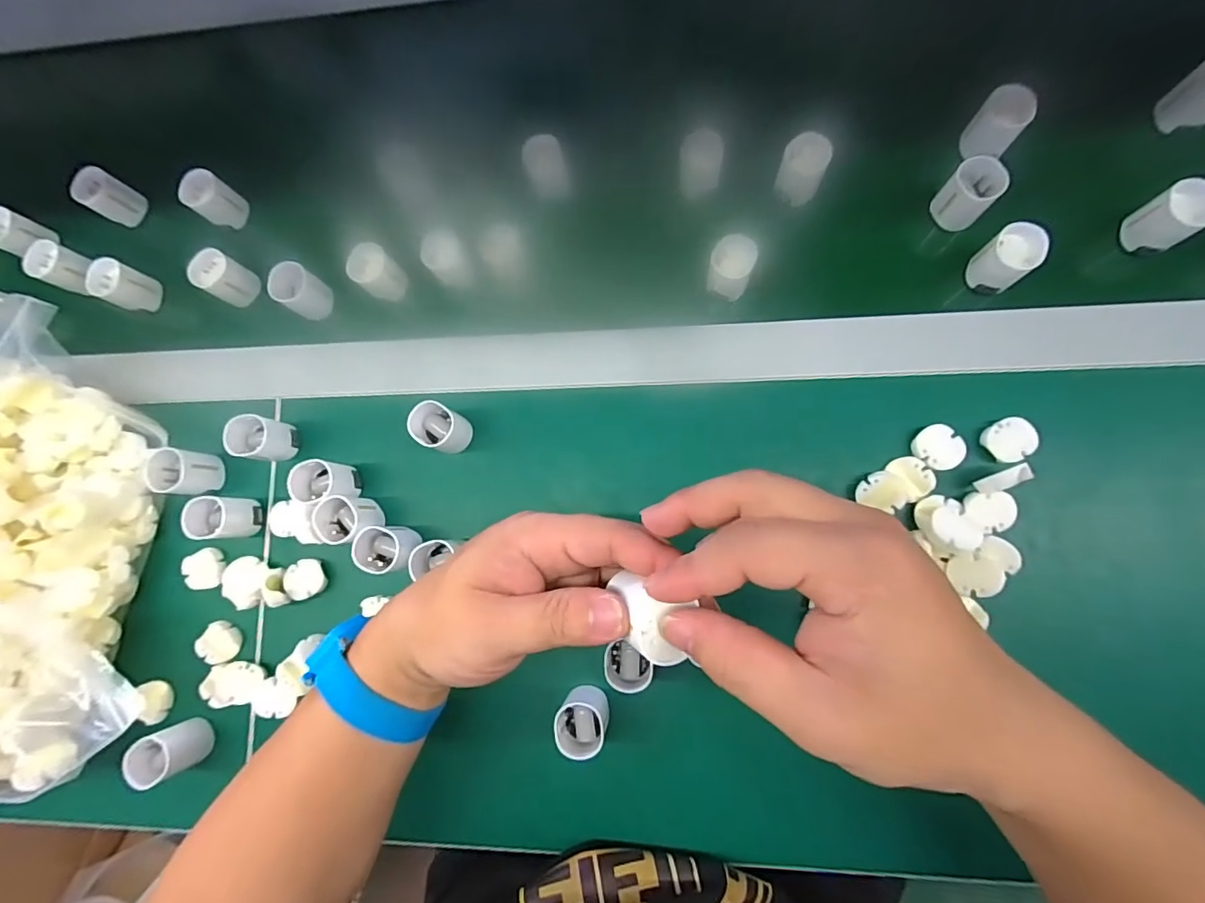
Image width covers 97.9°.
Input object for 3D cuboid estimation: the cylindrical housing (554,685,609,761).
[{"bbox_3d":[-0.012,0.165,0.323,0.030,0.043,0.032,-1,82,6],"label":"cylindrical housing"}]

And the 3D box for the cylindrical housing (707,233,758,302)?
[{"bbox_3d":[0.087,-0.124,0.353,0.028,0.035,0.029,-1,82,6],"label":"cylindrical housing"}]

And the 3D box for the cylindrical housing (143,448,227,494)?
[{"bbox_3d":[-0.294,0.015,0.372,0.029,0.044,0.030,2,83,6],"label":"cylindrical housing"}]

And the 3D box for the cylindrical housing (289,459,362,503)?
[{"bbox_3d":[-0.187,0.021,0.358,0.033,0.039,0.027,0,82,6],"label":"cylindrical housing"}]

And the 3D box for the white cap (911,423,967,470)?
[{"bbox_3d":[0.208,-0.002,0.322,0.027,0.007,0.028,-1,82,6],"label":"white cap"}]

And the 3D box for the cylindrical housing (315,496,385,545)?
[{"bbox_3d":[-0.168,0.046,0.353,0.032,0.043,0.030,-1,82,6],"label":"cylindrical housing"}]

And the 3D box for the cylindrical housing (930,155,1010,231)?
[{"bbox_3d":[0.237,-0.168,0.341,0.030,0.035,0.026,42,88,9],"label":"cylindrical housing"}]

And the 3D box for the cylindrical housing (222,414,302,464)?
[{"bbox_3d":[-0.234,-0.008,0.368,0.030,0.041,0.029,-1,82,6],"label":"cylindrical housing"}]

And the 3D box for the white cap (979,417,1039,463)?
[{"bbox_3d":[0.245,-0.007,0.315,0.025,0.011,0.024,-1,82,6],"label":"white cap"}]

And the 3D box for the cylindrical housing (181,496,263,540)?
[{"bbox_3d":[-0.259,0.045,0.359,0.030,0.033,0.027,0,82,6],"label":"cylindrical housing"}]

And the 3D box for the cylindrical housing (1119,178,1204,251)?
[{"bbox_3d":[0.345,-0.141,0.323,0.025,0.043,0.031,-25,81,2],"label":"cylindrical housing"}]

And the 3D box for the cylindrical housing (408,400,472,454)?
[{"bbox_3d":[-0.108,-0.015,0.358,0.032,0.042,0.028,32,86,9],"label":"cylindrical housing"}]

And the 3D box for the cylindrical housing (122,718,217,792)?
[{"bbox_3d":[-0.277,0.192,0.338,0.032,0.034,0.029,-22,81,2],"label":"cylindrical housing"}]

